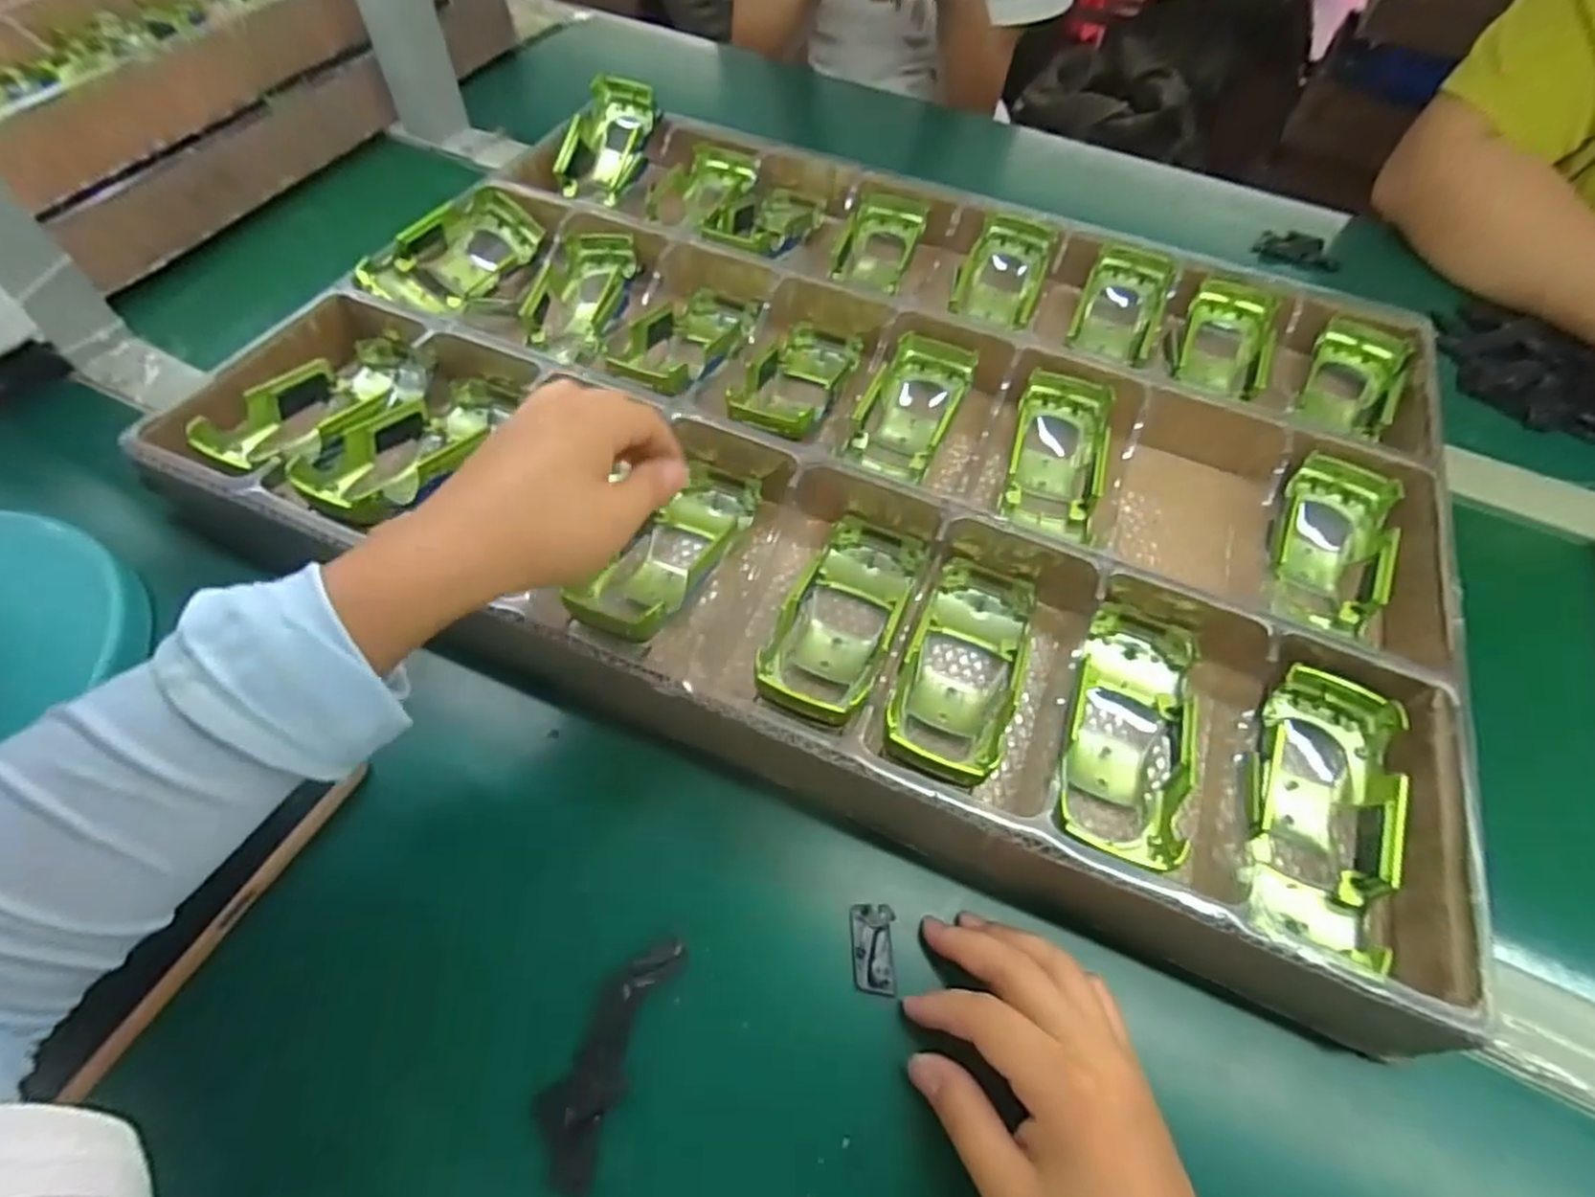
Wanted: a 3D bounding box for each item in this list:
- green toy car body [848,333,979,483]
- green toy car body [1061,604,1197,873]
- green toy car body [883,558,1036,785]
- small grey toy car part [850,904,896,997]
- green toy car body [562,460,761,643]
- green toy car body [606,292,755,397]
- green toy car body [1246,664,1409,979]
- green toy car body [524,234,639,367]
[{"bbox_3d":[0.071,-0.117,0.453,0.054,0.037,0.104,22,58,11],"label":"green toy car body"},{"bbox_3d":[0.156,0.063,0.335,0.061,0.037,0.131,19,58,9],"label":"green toy car body"},{"bbox_3d":[0.080,0.036,0.351,0.055,0.032,0.133,20,45,9],"label":"green toy car body"},{"bbox_3d":[0.032,0.146,0.302,0.018,0.004,0.034,3,57,-1],"label":"small grey toy car part"},{"bbox_3d":[-0.066,-0.024,0.379,0.053,0.033,0.132,20,43,9],"label":"green toy car body"},{"bbox_3d":[-0.071,-0.167,0.470,0.063,0.024,0.135,16,42,7],"label":"green toy car body"},{"bbox_3d":[0.228,0.090,0.315,0.055,0.028,0.134,23,59,11],"label":"green toy car body"},{"bbox_3d":[-0.146,-0.195,0.488,0.065,0.040,0.138,0,57,-4],"label":"green toy car body"}]

